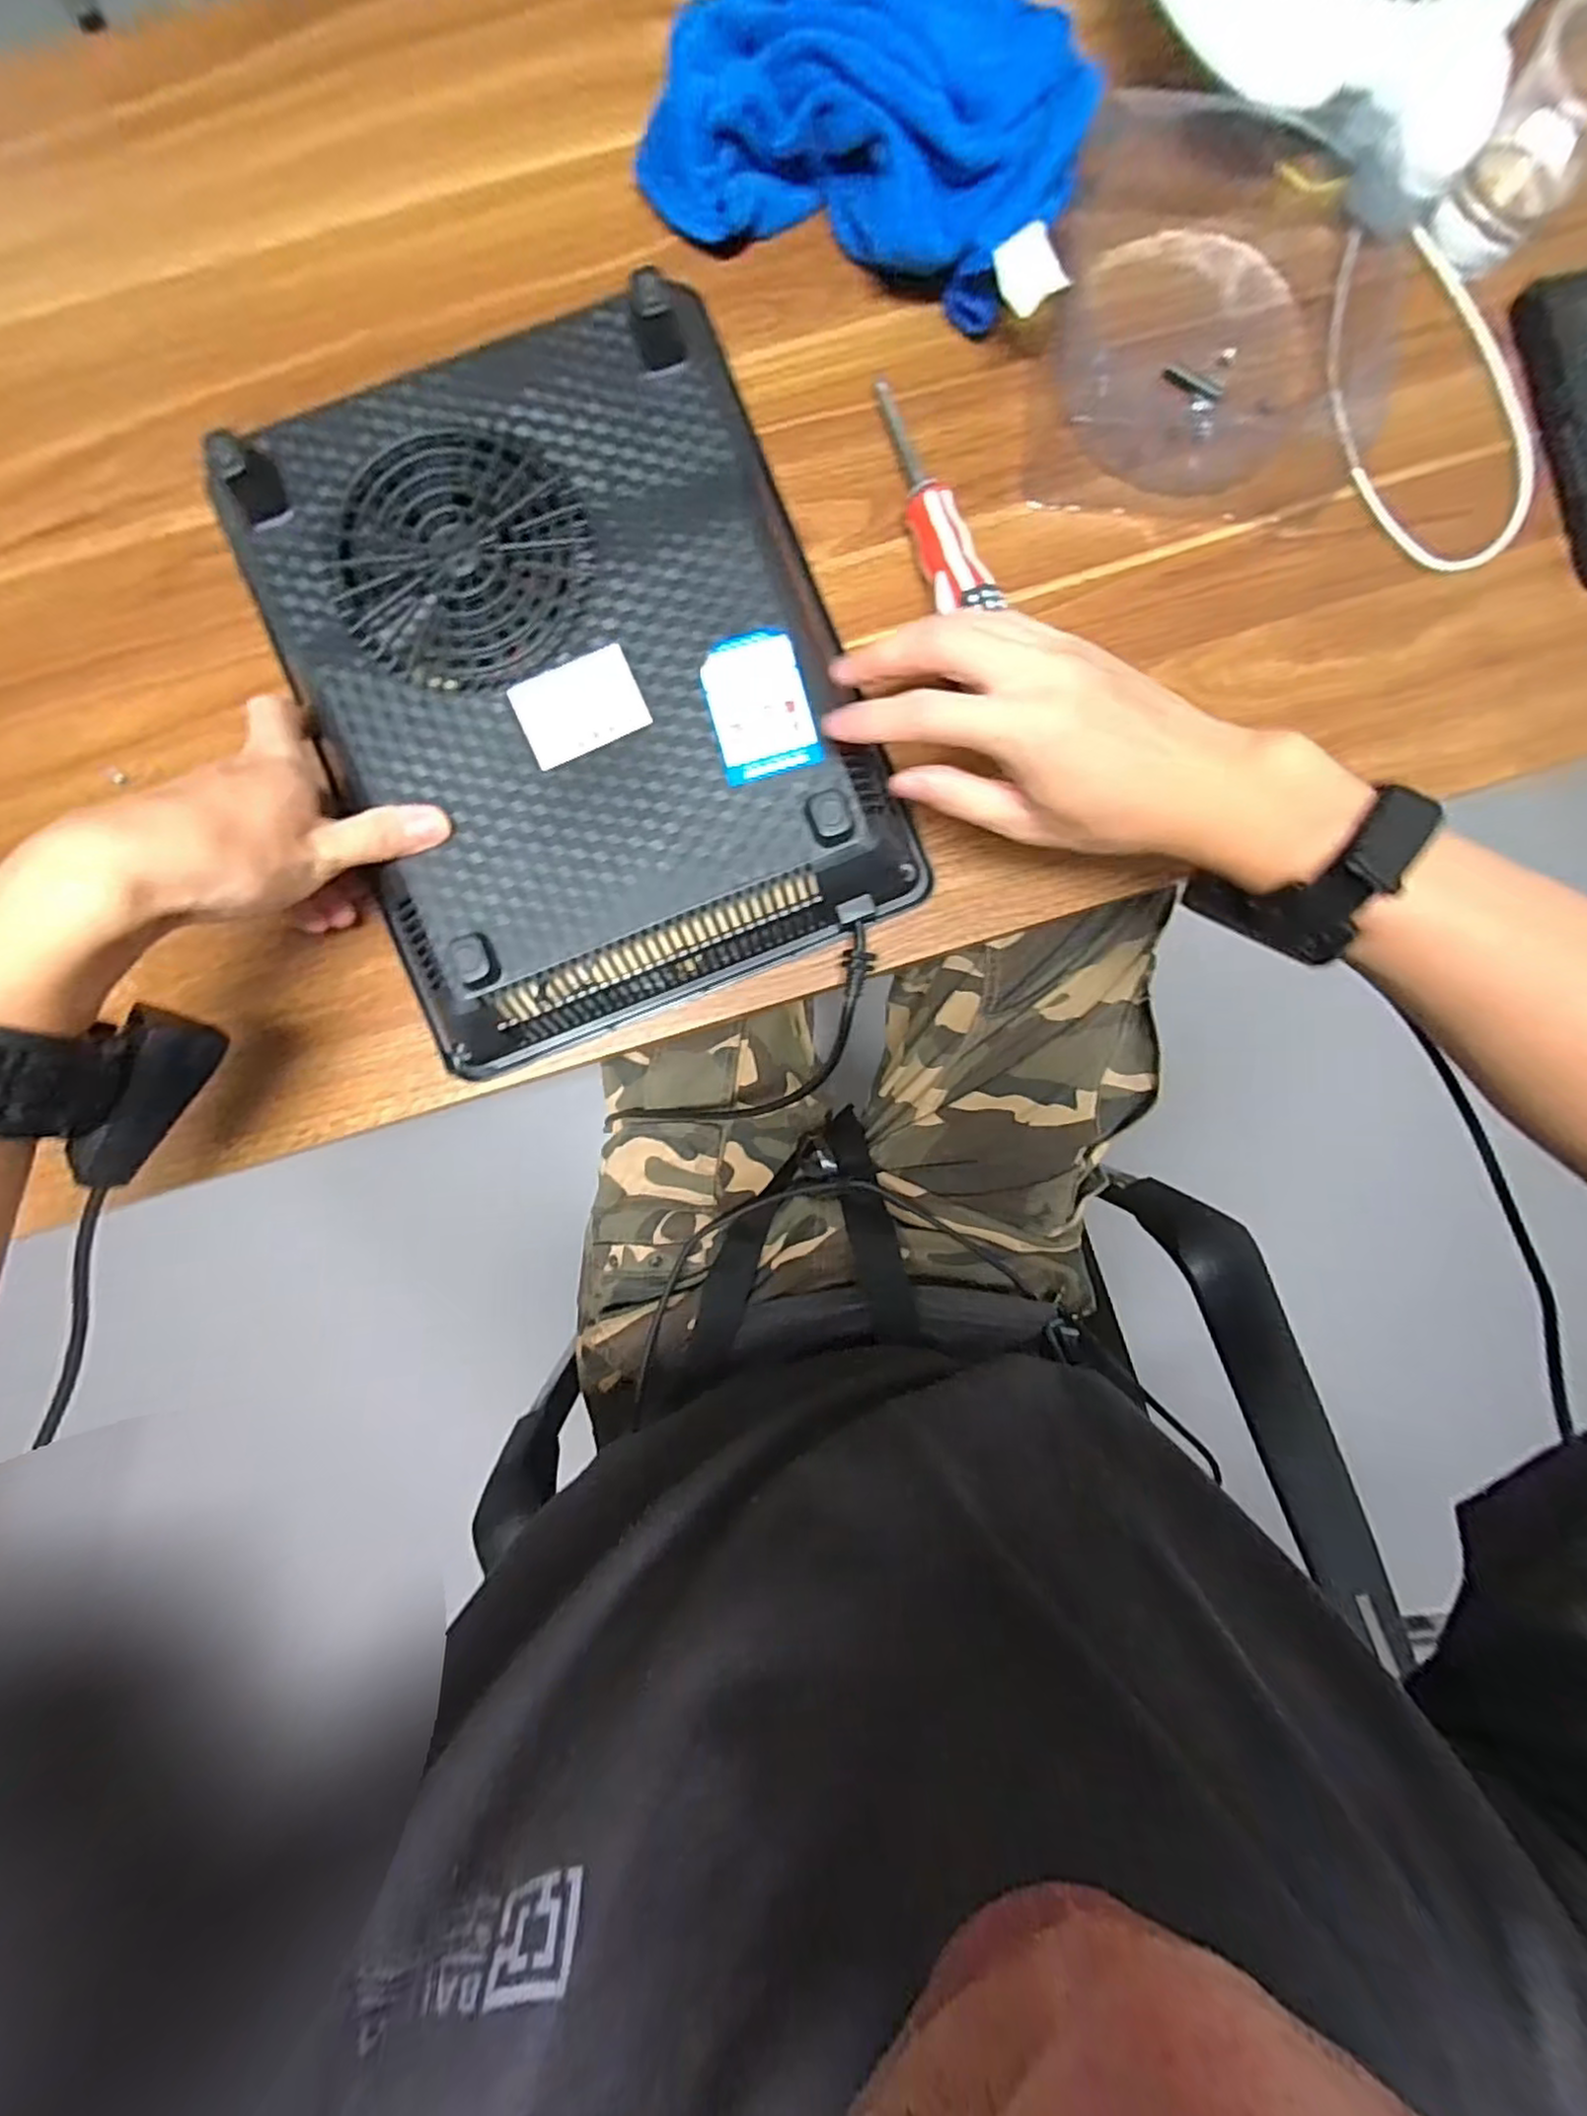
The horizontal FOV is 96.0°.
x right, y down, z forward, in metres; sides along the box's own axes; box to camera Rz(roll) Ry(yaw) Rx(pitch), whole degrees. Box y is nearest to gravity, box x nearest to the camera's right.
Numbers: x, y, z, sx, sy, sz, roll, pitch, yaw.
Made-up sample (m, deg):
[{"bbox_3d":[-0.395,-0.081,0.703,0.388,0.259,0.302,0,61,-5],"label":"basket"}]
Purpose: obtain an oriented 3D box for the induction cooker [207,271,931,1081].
[{"bbox_3d":[-0.105,-0.187,0.358,0.259,0.054,0.318,-21,91,-2],"label":"induction cooker"}]

